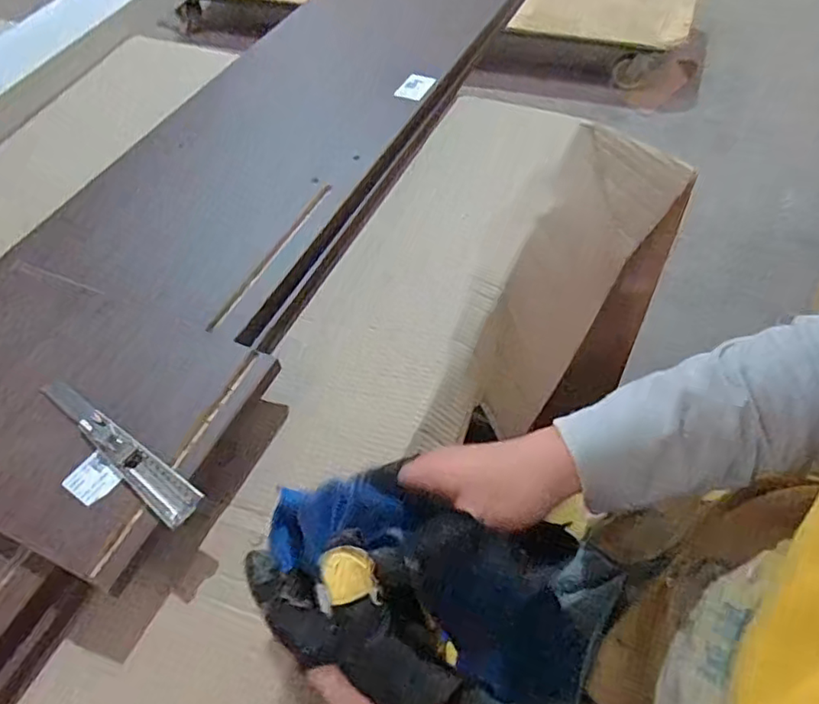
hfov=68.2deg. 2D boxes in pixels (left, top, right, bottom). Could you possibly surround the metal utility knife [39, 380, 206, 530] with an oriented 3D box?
[{"bbox_3d":[-0.253,0.078,0.513,0.201,0.012,0.032,29,61,24],"label":"metal utility knife"}]

